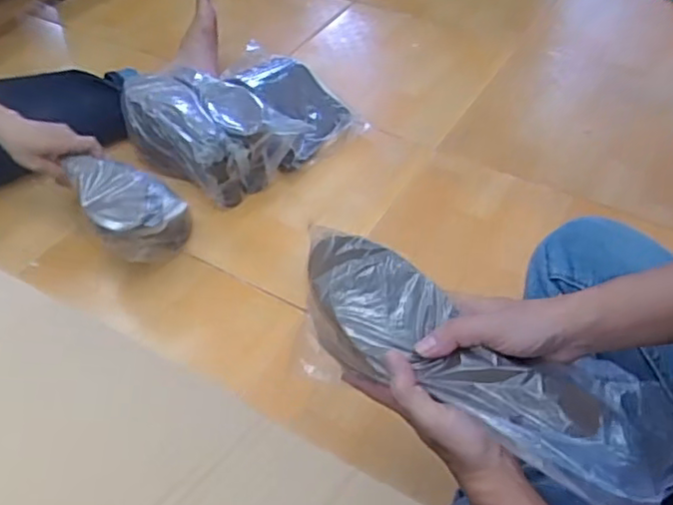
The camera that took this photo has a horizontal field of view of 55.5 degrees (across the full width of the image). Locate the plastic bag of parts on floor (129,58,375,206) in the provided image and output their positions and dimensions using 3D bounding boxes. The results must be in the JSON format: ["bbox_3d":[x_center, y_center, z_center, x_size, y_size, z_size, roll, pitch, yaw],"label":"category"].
[{"bbox_3d":[-0.147,-0.233,1.063,0.331,0.131,0.253,-32,53,-24],"label":"plastic bag of parts on floor"}]

